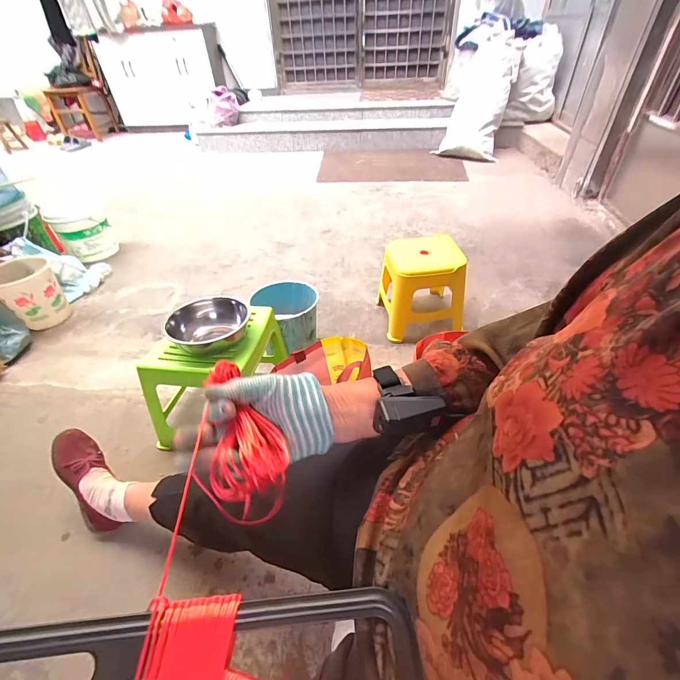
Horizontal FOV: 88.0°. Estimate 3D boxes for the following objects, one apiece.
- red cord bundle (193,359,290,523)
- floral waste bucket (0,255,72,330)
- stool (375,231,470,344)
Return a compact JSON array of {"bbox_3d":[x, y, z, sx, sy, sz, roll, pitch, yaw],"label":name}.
[{"bbox_3d":[-0.096,0.091,0.338,0.073,0.033,0.152,-14,64,-10],"label":"red cord bundle"},{"bbox_3d":[-1.245,-0.179,1.425,0.208,0.249,0.210,-1,41,1],"label":"floral waste bucket"},{"bbox_3d":[0.298,-0.205,1.278,0.271,0.297,0.232,-4,41,-2],"label":"stool"}]

